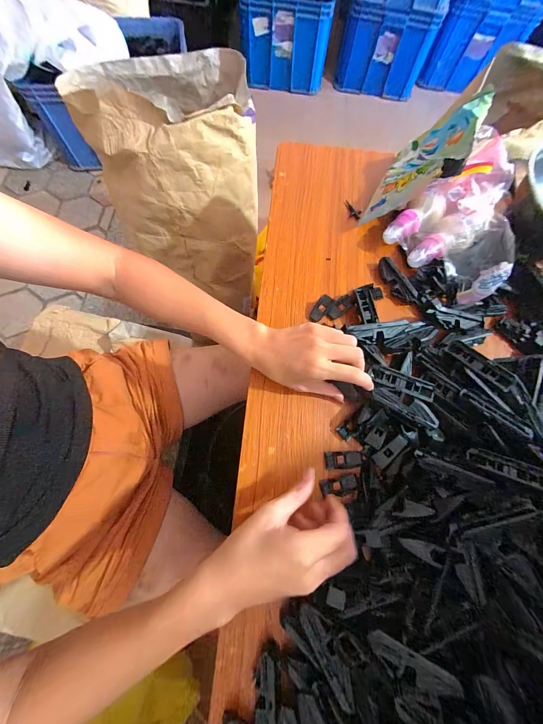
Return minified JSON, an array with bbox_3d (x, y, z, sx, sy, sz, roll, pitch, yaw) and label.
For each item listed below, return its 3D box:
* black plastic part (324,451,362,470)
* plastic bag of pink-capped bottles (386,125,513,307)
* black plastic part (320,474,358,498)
[{"bbox_3d":[0.081,0.110,0.303,0.041,0.004,0.018,0,72,-2],"label":"black plastic part"},{"bbox_3d":[0.261,-0.178,0.348,0.163,0.078,0.152,-39,78,-13],"label":"plastic bag of pink-capped bottles"},{"bbox_3d":[0.073,0.134,0.293,0.040,0.004,0.016,-9,73,-5],"label":"black plastic part"}]

